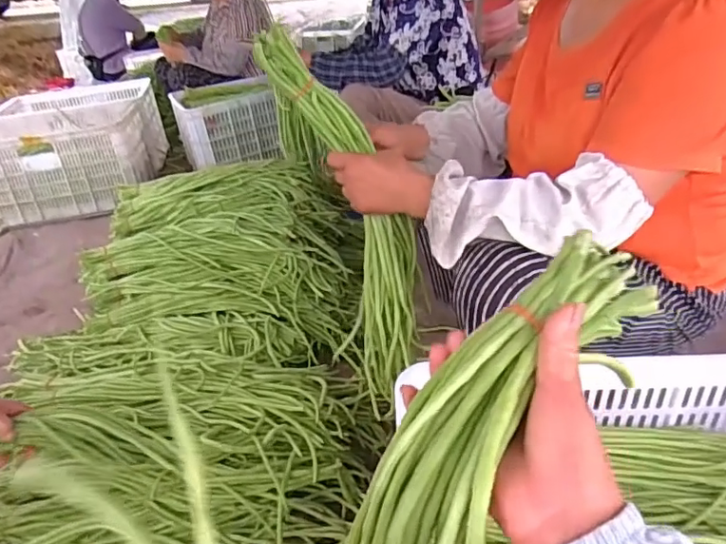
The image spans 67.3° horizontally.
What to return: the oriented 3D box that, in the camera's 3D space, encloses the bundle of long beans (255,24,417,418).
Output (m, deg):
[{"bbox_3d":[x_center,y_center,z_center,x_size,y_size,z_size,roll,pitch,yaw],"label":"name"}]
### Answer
[{"bbox_3d":[-0.024,-0.058,0.782,0.194,0.515,0.113,13,36,28],"label":"bundle of long beans"}]

